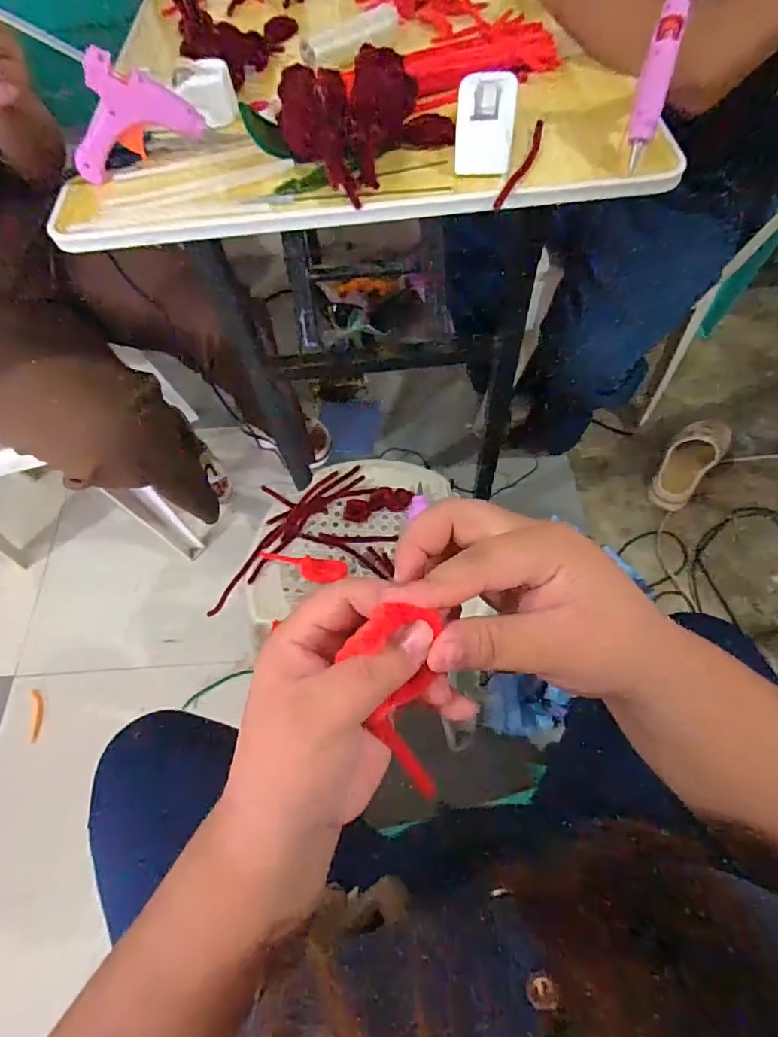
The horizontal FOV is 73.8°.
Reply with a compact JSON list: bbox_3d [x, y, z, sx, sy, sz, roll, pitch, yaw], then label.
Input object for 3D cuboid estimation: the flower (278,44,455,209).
[{"bbox_3d":[-0.026,-0.379,0.485,0.117,0.063,0.140,37,71,20],"label":"flower"}]

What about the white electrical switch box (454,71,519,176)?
[{"bbox_3d":[0.090,-0.370,0.484,0.052,0.043,0.093,6,63,7],"label":"white electrical switch box"}]

